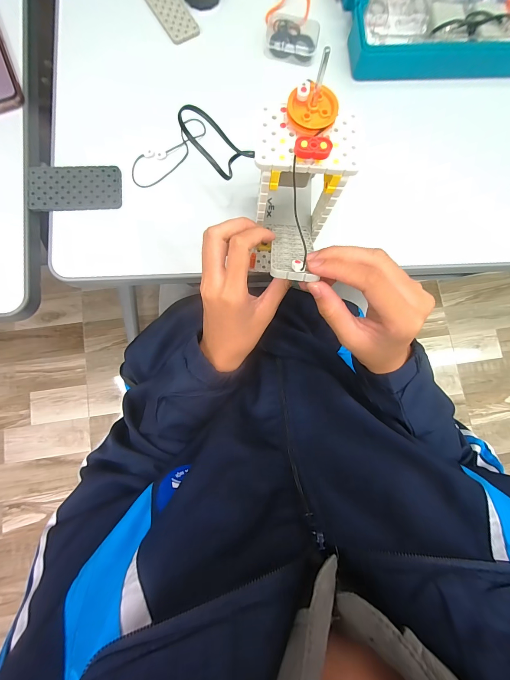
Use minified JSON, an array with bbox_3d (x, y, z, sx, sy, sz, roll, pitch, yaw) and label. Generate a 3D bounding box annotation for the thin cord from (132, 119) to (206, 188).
[{"bbox_3d":[-0.101,-0.223,0.345,0.109,0.009,0.036,-44,86,-8],"label":"thin cord"}]

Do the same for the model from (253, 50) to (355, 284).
[{"bbox_3d":[0.032,-0.101,0.239,0.064,0.107,0.116,4,82,-2],"label":"model"}]

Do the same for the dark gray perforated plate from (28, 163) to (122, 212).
[{"bbox_3d":[-0.205,-0.173,0.329,0.099,0.004,0.052,-1,82,-3],"label":"dark gray perforated plate"}]

